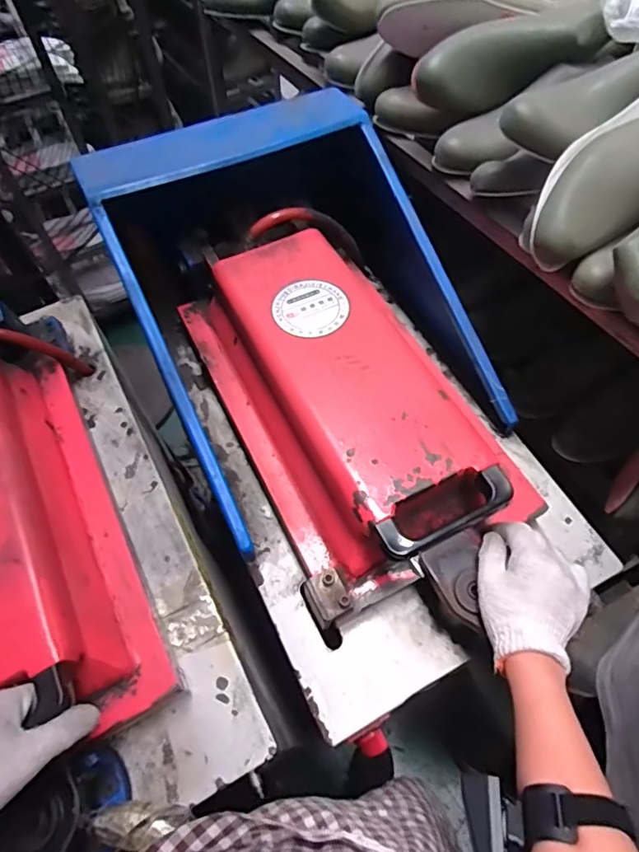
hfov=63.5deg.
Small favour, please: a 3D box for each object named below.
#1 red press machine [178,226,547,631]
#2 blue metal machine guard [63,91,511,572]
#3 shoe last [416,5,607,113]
[{"bbox_3d":[0.033,-0.056,0.655,0.283,0.120,0.490,-20,59,-17],"label":"red press machine"},{"bbox_3d":[-0.033,-0.191,0.682,0.405,0.219,0.528,-22,60,-18],"label":"blue metal machine guard"},{"bbox_3d":[0.234,-0.465,0.653,0.236,0.080,0.063,-17,57,3],"label":"shoe last"}]

